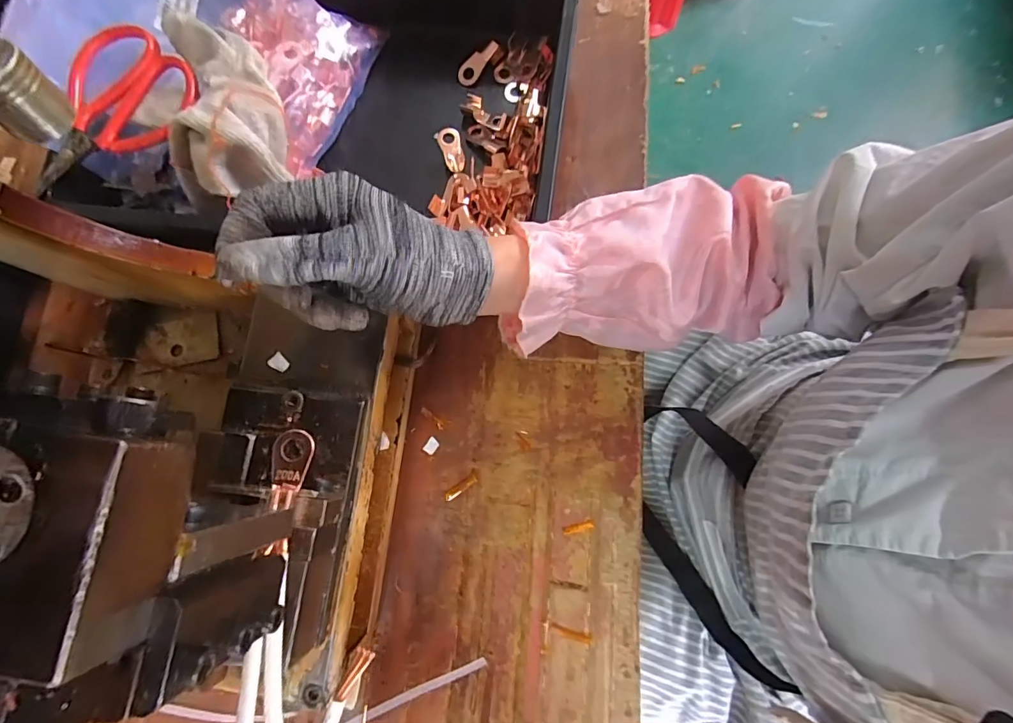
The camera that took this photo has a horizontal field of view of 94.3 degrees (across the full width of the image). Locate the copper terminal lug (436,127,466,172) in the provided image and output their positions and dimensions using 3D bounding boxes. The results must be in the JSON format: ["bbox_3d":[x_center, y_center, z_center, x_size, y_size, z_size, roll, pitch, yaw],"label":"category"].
[{"bbox_3d":[-0.046,-0.181,0.401,0.018,0.004,0.044,-19,78,-1],"label":"copper terminal lug"}]

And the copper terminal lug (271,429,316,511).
[{"bbox_3d":[-0.104,0.052,0.226,0.017,0.006,0.038,0,65,1],"label":"copper terminal lug"}]

